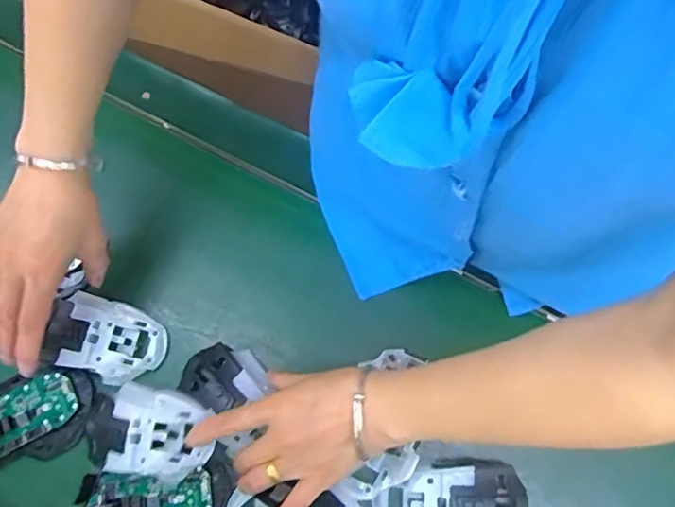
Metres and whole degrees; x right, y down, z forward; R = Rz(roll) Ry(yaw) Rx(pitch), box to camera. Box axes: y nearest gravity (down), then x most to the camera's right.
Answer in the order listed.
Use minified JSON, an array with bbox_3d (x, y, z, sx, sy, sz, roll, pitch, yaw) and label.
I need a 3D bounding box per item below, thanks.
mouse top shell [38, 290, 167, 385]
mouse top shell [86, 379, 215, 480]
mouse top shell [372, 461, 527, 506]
[{"bbox_3d":[-0.194,0.072,0.477,0.091,0.030,0.064,18,74,7],"label":"mouse top shell"},{"bbox_3d":[-0.151,0.140,0.453,0.112,0.043,0.067,12,73,6],"label":"mouse top shell"},{"bbox_3d":[0.088,0.193,0.437,0.114,0.031,0.062,0,72,2],"label":"mouse top shell"}]

